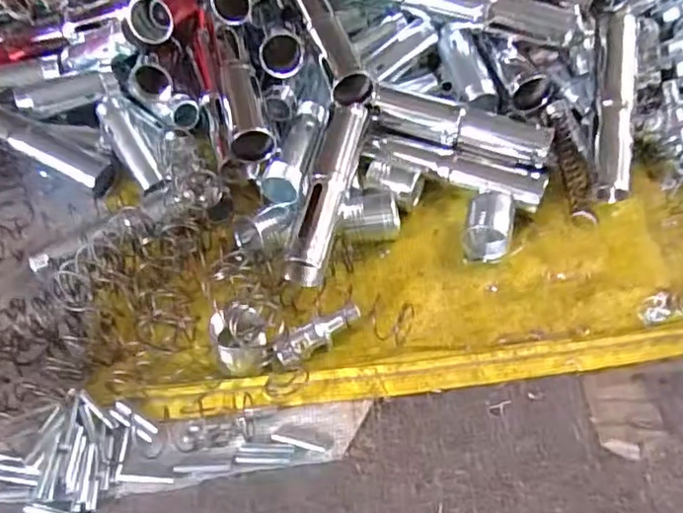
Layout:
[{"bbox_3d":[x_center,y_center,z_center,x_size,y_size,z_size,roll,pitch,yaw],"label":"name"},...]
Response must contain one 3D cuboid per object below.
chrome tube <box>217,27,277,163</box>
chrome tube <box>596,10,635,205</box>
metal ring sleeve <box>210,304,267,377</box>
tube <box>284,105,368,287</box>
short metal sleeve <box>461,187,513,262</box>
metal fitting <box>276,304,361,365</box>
[{"bbox_3d":[-0.065,-0.109,0.402,0.026,0.022,0.111,-11,53,-5],"label":"chrome tube"},{"bbox_3d":[0.181,-0.102,0.404,0.020,0.015,0.130,6,78,5],"label":"chrome tube"},{"bbox_3d":[-0.054,0.044,0.325,0.027,0.027,0.026,-2,52,2],"label":"metal ring sleeve"},{"bbox_3d":[-0.008,-0.040,0.367,0.024,0.026,0.125,8,53,10],"label":"tube"},{"bbox_3d":[0.092,-0.020,0.378,0.028,0.024,0.039,10,54,10],"label":"short metal sleeve"},{"bbox_3d":[-0.012,0.045,0.336,0.051,0.015,0.014,-32,57,-20],"label":"metal fitting"}]

